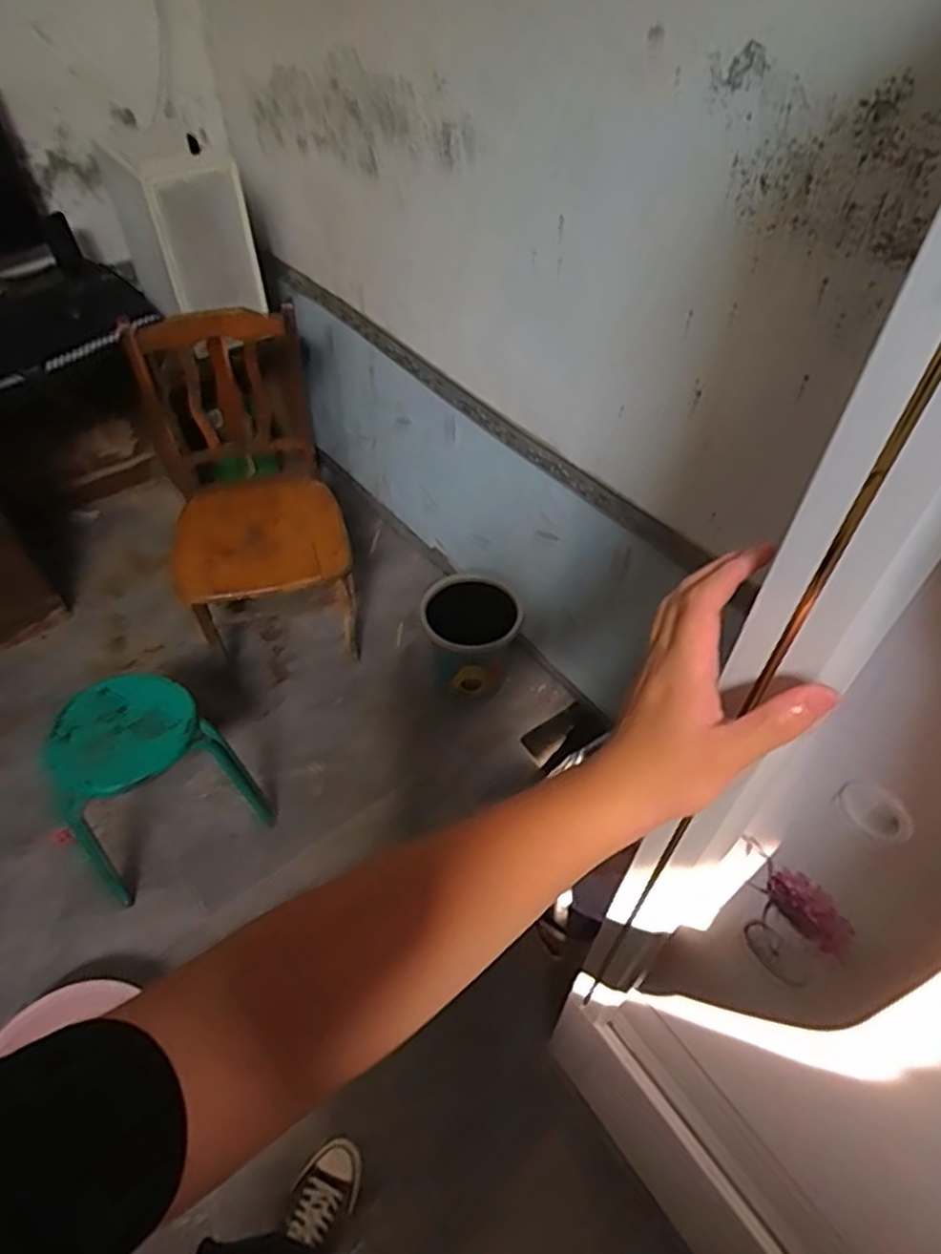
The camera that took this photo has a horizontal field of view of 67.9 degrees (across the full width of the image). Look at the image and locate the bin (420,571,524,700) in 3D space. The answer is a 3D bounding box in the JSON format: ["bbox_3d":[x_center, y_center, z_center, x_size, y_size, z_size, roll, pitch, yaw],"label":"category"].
[{"bbox_3d":[-0.002,0.026,1.904,0.243,0.282,0.227,-17,51,-14],"label":"bin"}]

